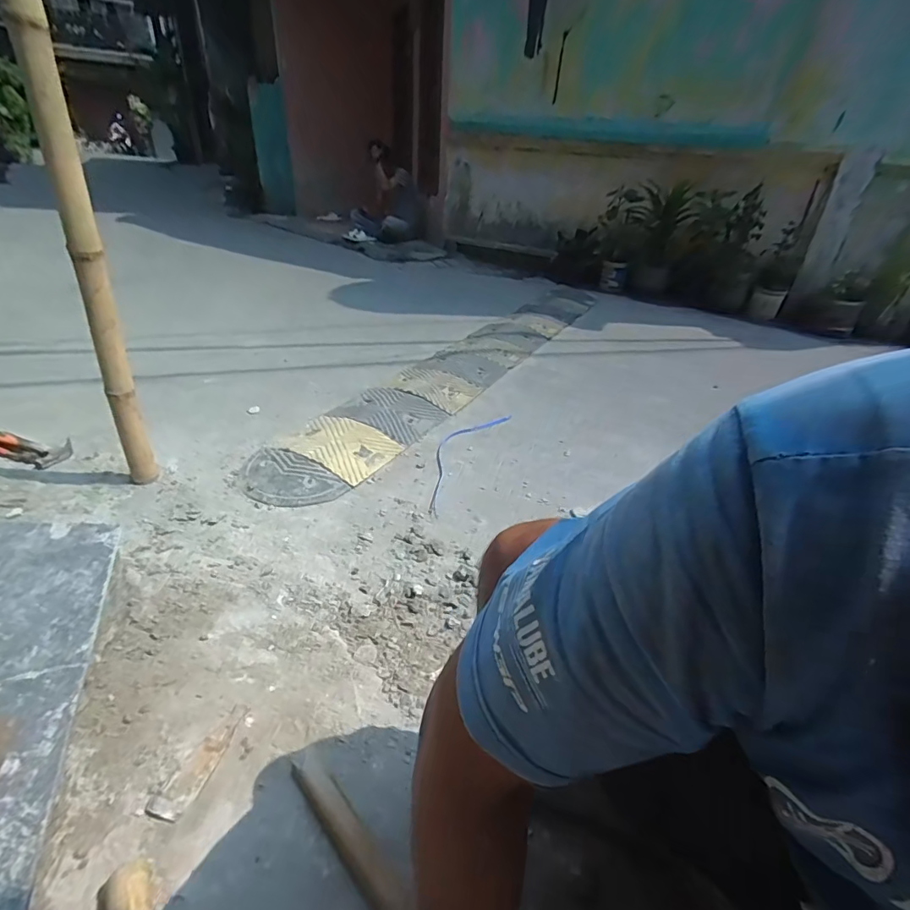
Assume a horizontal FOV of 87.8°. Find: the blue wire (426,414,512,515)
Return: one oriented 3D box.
[{"bbox_3d":[0.009,-0.014,1.404,0.127,0.012,0.578,18,34,20],"label":"blue wire"}]

